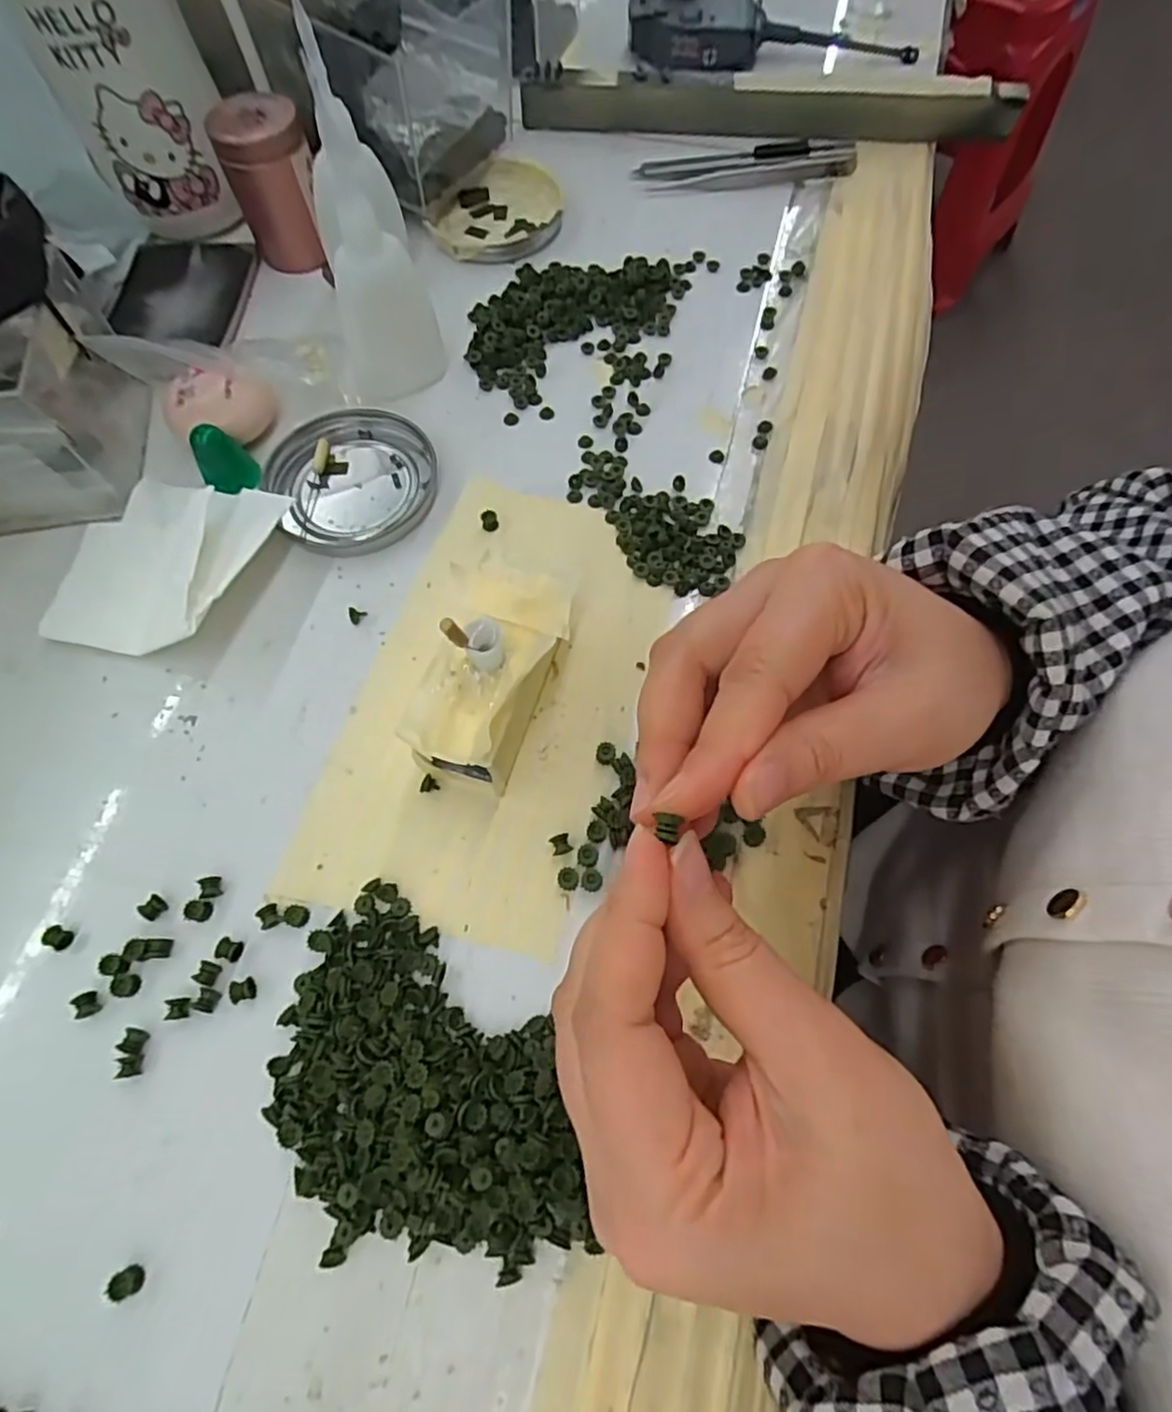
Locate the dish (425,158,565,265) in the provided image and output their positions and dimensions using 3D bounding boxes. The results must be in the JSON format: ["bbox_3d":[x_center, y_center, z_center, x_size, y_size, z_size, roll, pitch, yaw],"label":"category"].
[{"bbox_3d":[-0.051,-0.287,0.393,0.073,0.011,0.080,0,67,0],"label":"dish"}]

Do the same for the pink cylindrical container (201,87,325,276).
[{"bbox_3d":[-0.163,-0.272,0.353,0.041,0.066,0.037,-23,69,-9],"label":"pink cylindrical container"}]

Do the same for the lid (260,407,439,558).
[{"bbox_3d":[-0.110,-0.109,0.318,0.074,0.012,0.085,-27,69,-11],"label":"lid"}]

